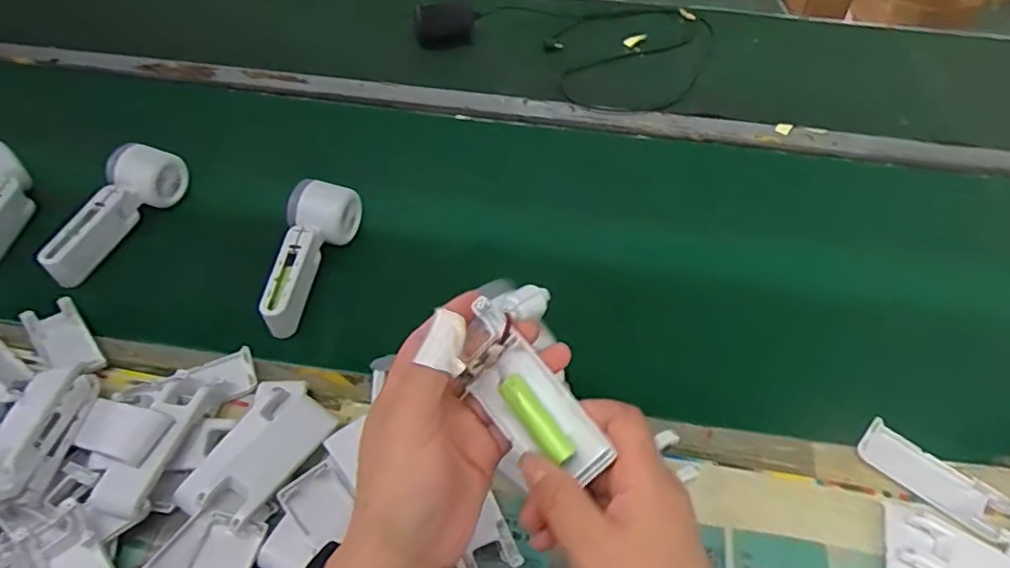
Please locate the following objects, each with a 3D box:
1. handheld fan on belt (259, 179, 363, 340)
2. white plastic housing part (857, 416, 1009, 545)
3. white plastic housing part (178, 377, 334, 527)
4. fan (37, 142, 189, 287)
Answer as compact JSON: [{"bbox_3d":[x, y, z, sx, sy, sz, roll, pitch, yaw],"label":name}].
[{"bbox_3d":[-0.192,-0.023,0.608,0.055,0.057,0.155,11,63,8],"label":"handheld fan on belt"},{"bbox_3d":[0.315,0.143,0.470,0.103,0.014,0.044,37,57,26],"label":"white plastic housing part"},{"bbox_3d":[-0.177,0.120,0.466,0.071,0.022,0.111,25,52,19],"label":"white plastic housing part"},{"bbox_3d":[-0.400,-0.070,0.653,0.056,0.075,0.160,23,65,17],"label":"fan"}]

